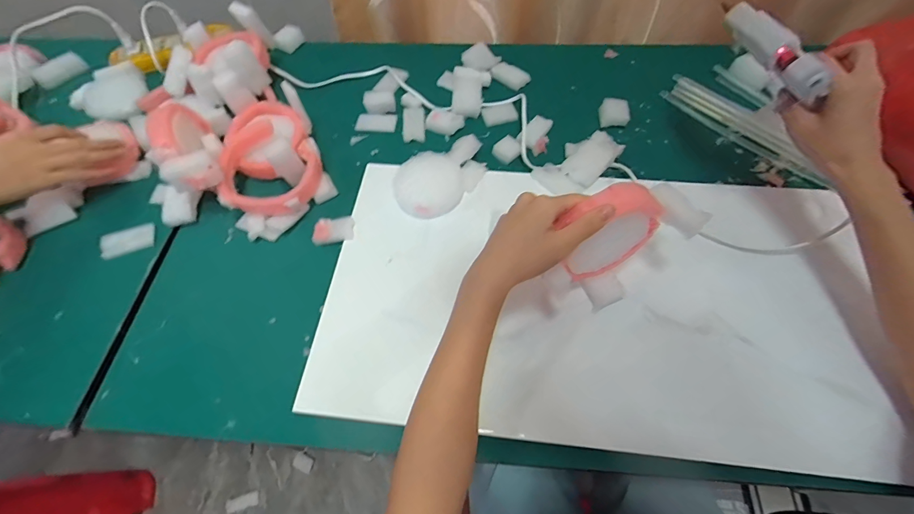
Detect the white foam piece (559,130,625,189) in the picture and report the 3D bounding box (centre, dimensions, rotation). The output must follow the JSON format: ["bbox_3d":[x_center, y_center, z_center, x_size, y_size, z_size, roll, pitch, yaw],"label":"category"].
[{"bbox_3d":[0.163,-0.119,0.481,0.043,0.013,0.084,37,68,21],"label":"white foam piece"}]

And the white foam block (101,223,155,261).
[{"bbox_3d":[-0.379,-0.019,0.460,0.055,0.010,0.032,-21,61,-9],"label":"white foam block"}]

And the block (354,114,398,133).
[{"bbox_3d":[-0.110,-0.184,0.545,0.055,0.005,0.029,5,60,6],"label":"block"}]

